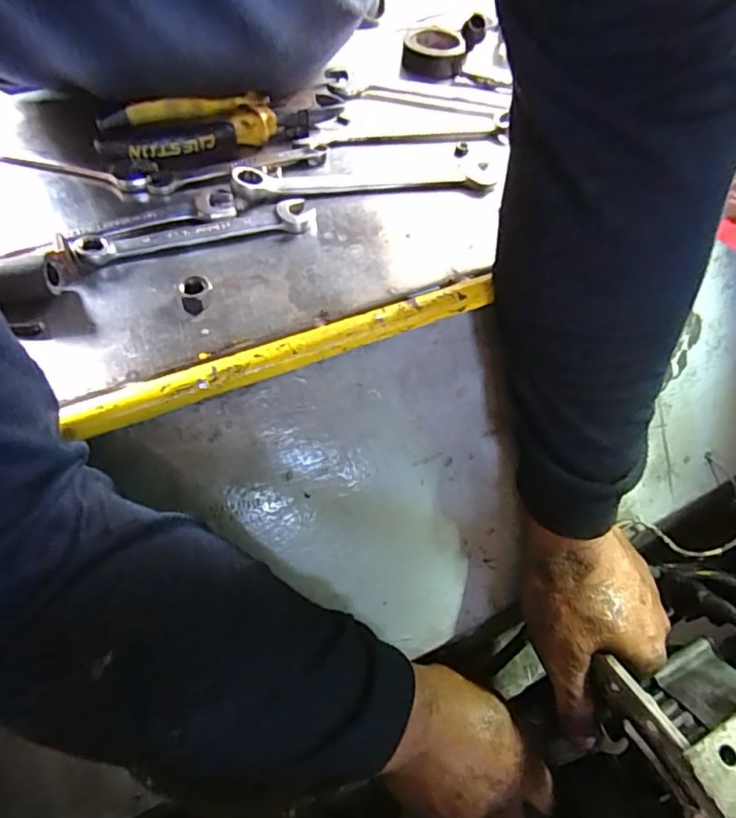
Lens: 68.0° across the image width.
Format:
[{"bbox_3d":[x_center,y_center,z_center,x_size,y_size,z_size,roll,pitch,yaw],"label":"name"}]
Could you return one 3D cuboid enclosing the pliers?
[{"bbox_3d":[-0.094,-0.183,0.352,0.154,0.014,0.057,-10,57,-7],"label":"pliers"}]

